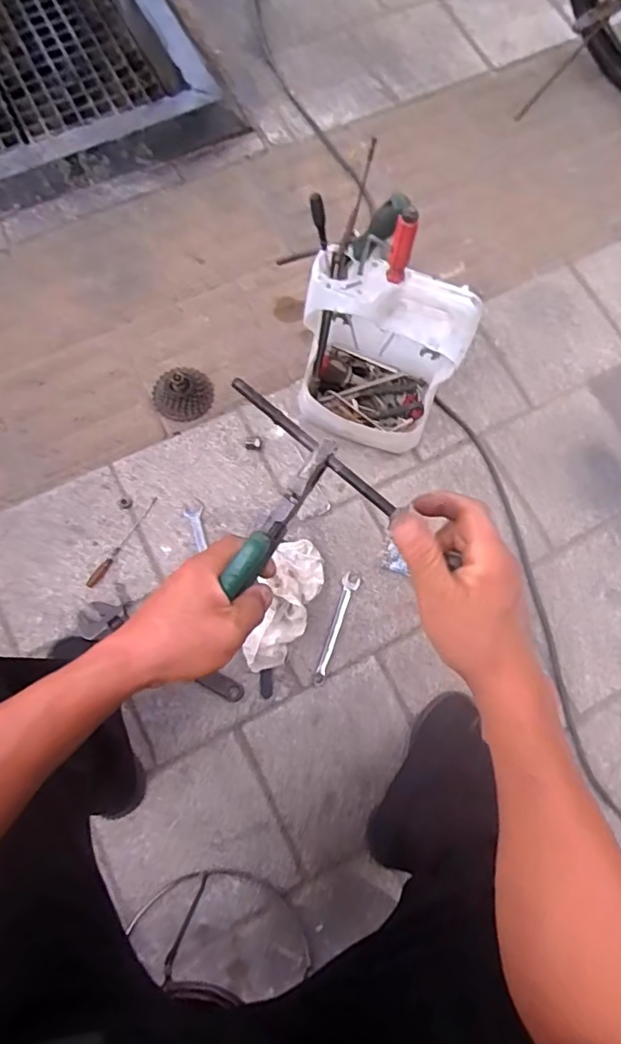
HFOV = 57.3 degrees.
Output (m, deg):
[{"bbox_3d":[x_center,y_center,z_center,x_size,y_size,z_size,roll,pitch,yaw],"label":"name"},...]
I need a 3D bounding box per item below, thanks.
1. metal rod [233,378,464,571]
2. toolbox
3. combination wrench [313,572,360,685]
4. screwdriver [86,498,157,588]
[{"bbox_3d":[0.002,-0.058,0.434,0.156,0.013,0.010,40,80,1],"label":"metal rod"},{"bbox_3d":[0.104,-0.249,0.896,0.222,0.354,0.161,20,75,2],"label":"toolbox"},{"bbox_3d":[0.042,0.178,0.960,0.027,0.010,0.188,21,75,2],"label":"combination wrench"},{"bbox_3d":[-0.319,0.032,0.967,0.017,0.011,0.183,32,79,7],"label":"screwdriver"}]

